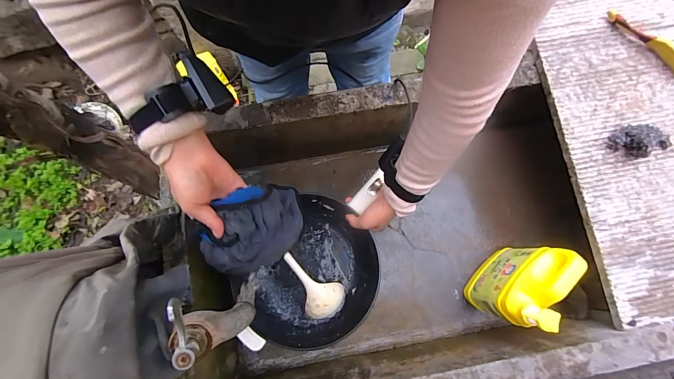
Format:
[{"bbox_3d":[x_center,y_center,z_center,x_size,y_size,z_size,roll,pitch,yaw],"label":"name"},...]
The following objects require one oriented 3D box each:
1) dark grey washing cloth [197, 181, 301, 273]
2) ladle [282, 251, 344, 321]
[{"bbox_3d":[-0.116,0.058,0.467,0.142,0.118,0.096,-30,79,-8],"label":"dark grey washing cloth"},{"bbox_3d":[-0.050,0.182,0.608,0.080,0.034,0.149,-42,94,-10],"label":"ladle"}]

